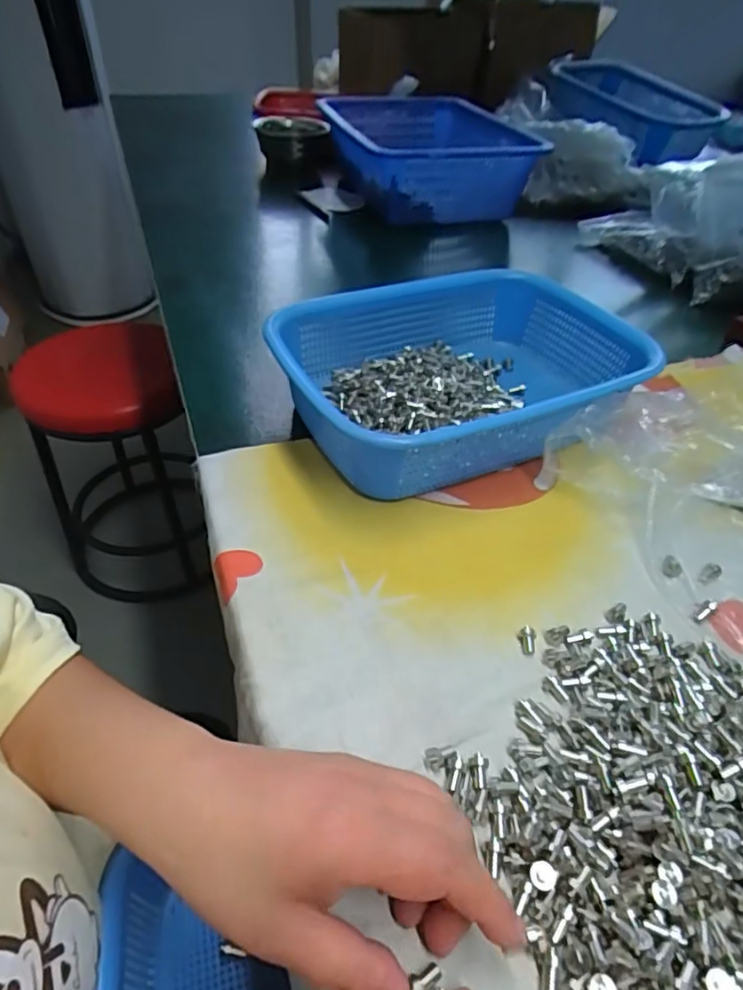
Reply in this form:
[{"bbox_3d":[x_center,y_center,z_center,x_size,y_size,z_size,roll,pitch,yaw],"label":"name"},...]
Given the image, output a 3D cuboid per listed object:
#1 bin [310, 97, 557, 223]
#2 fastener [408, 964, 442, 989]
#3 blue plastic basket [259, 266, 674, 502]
[{"bbox_3d":[0.082,-0.484,0.838,0.210,0.104,0.340,-10,45,-13],"label":"bin"},{"bbox_3d":[0.020,0.184,0.219,0.014,0.004,0.006,-4,41,-33],"label":"fastener"},{"bbox_3d":[0.074,-0.099,0.469,0.285,0.070,0.206,-18,48,-20],"label":"blue plastic basket"}]

